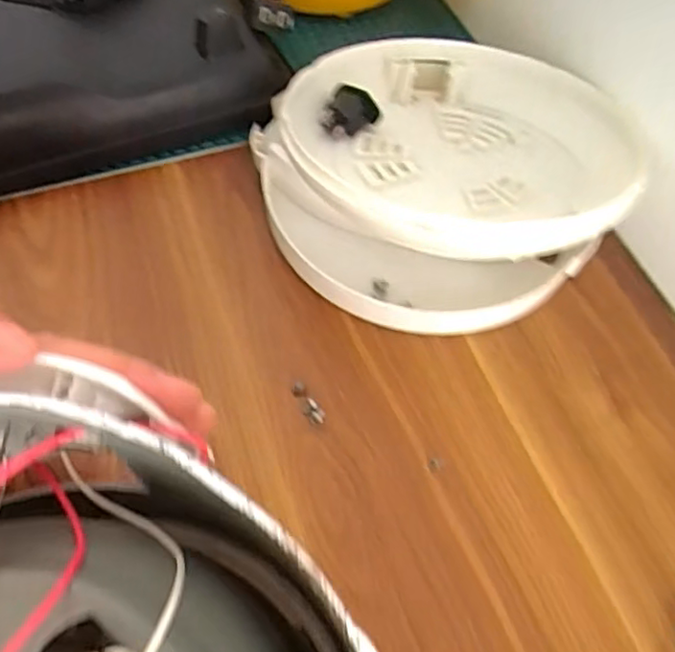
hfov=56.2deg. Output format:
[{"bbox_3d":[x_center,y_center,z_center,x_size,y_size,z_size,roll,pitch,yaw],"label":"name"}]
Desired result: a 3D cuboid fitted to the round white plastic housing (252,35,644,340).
[{"bbox_3d":[0.068,-0.103,0.383,0.200,0.089,0.201,2,59,-3],"label":"round white plastic housing"}]

